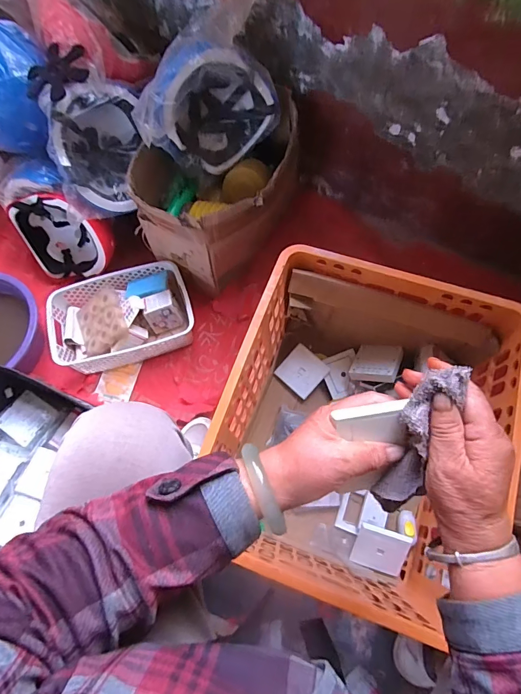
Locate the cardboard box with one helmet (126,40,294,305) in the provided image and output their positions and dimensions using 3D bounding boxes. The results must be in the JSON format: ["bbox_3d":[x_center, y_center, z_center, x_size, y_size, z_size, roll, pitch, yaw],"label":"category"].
[{"bbox_3d":[-0.080,-0.359,0.773,0.382,0.347,0.269,-40,72,-12],"label":"cardboard box with one helmet"}]

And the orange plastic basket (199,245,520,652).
[{"bbox_3d":[0.155,0.136,0.654,0.392,0.274,0.465,17,71,9],"label":"orange plastic basket"}]

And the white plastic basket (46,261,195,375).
[{"bbox_3d":[-0.303,-0.062,0.867,0.301,0.096,0.214,-16,69,-4],"label":"white plastic basket"}]

